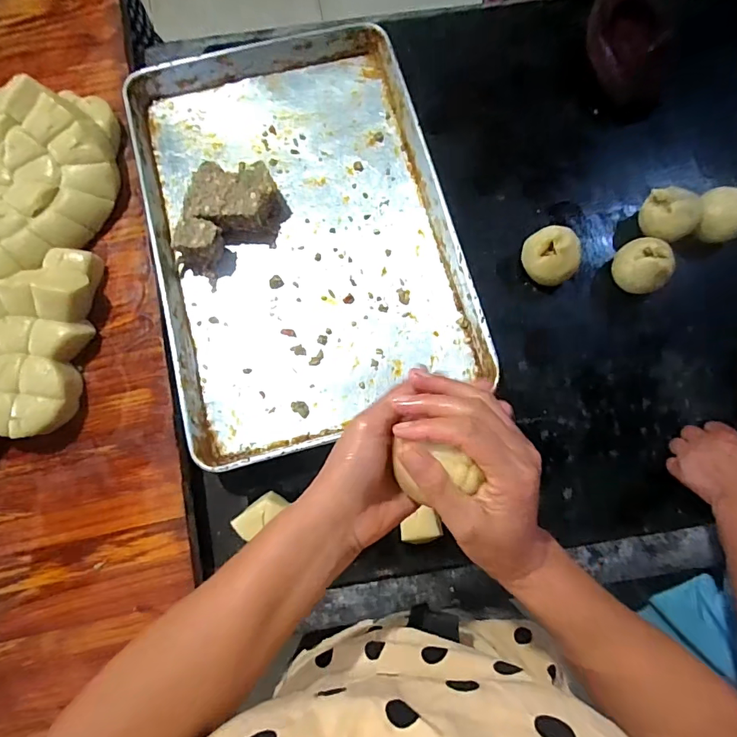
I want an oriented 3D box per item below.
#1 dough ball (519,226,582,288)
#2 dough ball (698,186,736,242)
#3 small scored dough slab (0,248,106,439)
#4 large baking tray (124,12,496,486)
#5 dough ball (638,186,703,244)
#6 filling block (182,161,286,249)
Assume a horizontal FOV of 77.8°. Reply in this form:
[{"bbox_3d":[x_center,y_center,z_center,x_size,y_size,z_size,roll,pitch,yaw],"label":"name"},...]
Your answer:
[{"bbox_3d":[0.248,-0.155,0.627,0.066,0.055,0.080,-44,82,-7],"label":"dough ball"},{"bbox_3d":[0.480,-0.211,0.624,0.058,0.046,0.073,-29,81,-5],"label":"dough ball"},{"bbox_3d":[-0.473,-0.023,0.574,0.228,0.055,0.258,0,79,0],"label":"small scored dough slab"},{"bbox_3d":[-0.098,-0.199,0.651,0.401,0.053,0.600,-15,79,-4],"label":"large baking tray"},{"bbox_3d":[0.411,-0.210,0.637,0.070,0.061,0.076,-34,81,-6],"label":"dough ball"},{"bbox_3d":[-0.188,-0.236,0.653,0.124,0.054,0.096,4,78,0],"label":"filling block"}]

